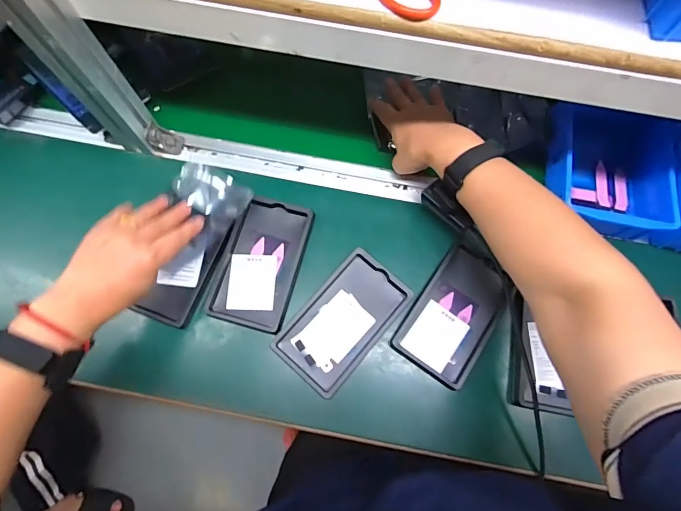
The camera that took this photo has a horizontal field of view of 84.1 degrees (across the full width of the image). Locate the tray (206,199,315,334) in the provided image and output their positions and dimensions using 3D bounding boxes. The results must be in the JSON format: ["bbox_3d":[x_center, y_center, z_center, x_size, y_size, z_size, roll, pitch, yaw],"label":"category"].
[{"bbox_3d":[-0.095,0.009,0.470,0.091,0.020,0.157,17,73,4],"label":"tray"}]

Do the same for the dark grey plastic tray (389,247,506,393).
[{"bbox_3d":[0.140,0.070,0.458,0.094,0.014,0.156,34,74,9],"label":"dark grey plastic tray"}]

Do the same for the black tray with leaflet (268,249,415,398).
[{"bbox_3d":[0.004,0.077,0.452,0.093,0.019,0.159,41,76,11],"label":"black tray with leaflet"}]

